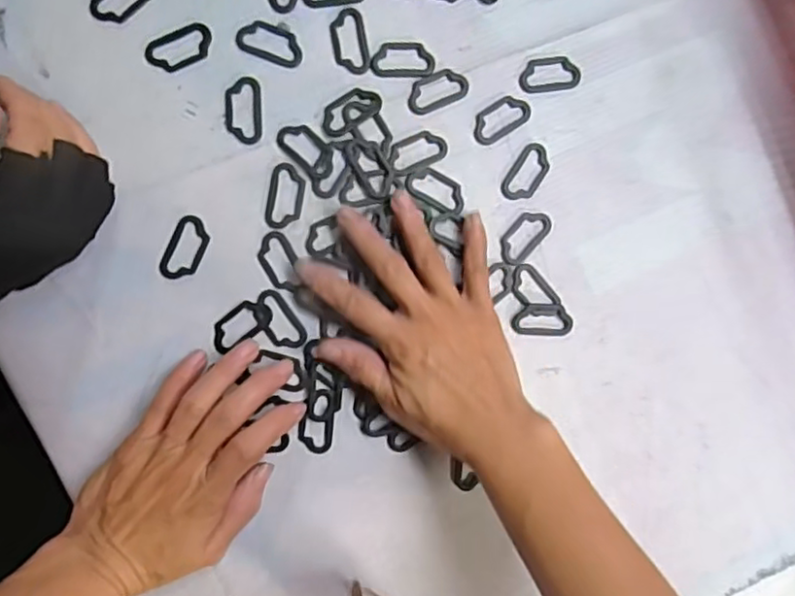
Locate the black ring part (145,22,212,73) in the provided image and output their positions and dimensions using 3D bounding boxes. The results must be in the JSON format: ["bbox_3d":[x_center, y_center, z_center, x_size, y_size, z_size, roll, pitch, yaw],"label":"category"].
[{"bbox_3d":[-0.126,-0.145,0.378,0.040,0.004,0.020,-27,96,-6],"label":"black ring part"}]

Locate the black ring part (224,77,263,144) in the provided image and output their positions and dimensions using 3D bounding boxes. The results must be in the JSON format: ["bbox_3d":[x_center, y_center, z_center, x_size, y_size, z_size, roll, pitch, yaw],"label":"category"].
[{"bbox_3d":[-0.091,-0.111,0.383,0.021,0.004,0.039,-2,93,-8],"label":"black ring part"}]

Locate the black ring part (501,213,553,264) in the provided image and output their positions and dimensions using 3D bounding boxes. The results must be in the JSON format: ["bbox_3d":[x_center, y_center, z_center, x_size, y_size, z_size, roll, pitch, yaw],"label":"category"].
[{"bbox_3d":[0.080,-0.039,0.410,0.022,0.004,0.038,43,86,-8],"label":"black ring part"}]

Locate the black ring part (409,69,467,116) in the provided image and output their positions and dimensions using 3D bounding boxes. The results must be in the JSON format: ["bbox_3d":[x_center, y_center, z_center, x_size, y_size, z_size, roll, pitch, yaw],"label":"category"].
[{"bbox_3d":[0.025,-0.128,0.399,0.039,0.004,0.020,-25,96,-7],"label":"black ring part"}]

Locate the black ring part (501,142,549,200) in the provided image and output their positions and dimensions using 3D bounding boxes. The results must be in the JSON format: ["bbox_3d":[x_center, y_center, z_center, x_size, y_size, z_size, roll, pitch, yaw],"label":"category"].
[{"bbox_3d":[0.082,-0.078,0.410,0.021,0.004,0.040,34,87,-9],"label":"black ring part"}]

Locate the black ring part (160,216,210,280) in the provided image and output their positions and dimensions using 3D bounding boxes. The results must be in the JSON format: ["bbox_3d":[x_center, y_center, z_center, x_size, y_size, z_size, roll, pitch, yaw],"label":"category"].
[{"bbox_3d":[-0.124,-0.029,0.381,0.021,0.004,0.038,24,89,-9],"label":"black ring part"}]

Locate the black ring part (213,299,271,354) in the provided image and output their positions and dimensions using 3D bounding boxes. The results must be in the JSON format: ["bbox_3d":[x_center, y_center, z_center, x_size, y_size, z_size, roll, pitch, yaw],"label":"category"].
[{"bbox_3d":[-0.093,0.016,0.385,0.037,0.006,0.020,-36,97,-5],"label":"black ring part"}]

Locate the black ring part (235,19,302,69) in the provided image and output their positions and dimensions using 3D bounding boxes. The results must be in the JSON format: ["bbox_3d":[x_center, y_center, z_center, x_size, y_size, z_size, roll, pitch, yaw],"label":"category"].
[{"bbox_3d":[-0.075,-0.152,0.386,0.039,0.004,0.021,17,90,-9],"label":"black ring part"}]

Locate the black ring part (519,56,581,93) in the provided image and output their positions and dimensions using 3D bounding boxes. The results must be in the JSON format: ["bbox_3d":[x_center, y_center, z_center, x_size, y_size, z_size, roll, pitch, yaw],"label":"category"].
[{"bbox_3d":[0.096,-0.141,0.410,0.039,0.004,0.021,-9,94,-8],"label":"black ring part"}]

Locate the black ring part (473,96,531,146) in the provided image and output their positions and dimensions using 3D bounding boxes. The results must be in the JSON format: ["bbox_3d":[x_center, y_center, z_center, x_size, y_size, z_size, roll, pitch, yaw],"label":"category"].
[{"bbox_3d":[0.064,-0.111,0.404,0.038,0.004,0.022,-32,97,-6],"label":"black ring part"}]

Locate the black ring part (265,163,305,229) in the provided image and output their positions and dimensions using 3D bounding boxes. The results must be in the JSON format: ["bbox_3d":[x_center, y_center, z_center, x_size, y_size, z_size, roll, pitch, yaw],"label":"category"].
[{"bbox_3d":[-0.066,-0.060,0.388,0.021,0.004,0.039,10,91,-9],"label":"black ring part"}]

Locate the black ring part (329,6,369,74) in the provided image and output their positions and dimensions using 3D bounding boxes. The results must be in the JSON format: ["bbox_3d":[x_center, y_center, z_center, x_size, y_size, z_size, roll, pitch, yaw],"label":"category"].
[{"bbox_3d":[-0.028,-0.155,0.393,0.021,0.004,0.039,-9,94,-8],"label":"black ring part"}]

